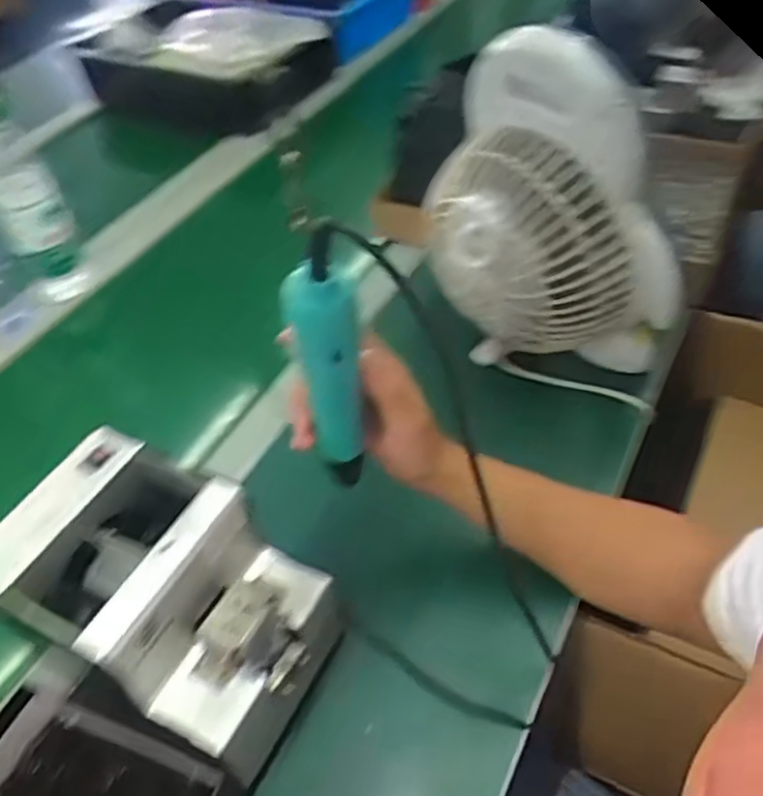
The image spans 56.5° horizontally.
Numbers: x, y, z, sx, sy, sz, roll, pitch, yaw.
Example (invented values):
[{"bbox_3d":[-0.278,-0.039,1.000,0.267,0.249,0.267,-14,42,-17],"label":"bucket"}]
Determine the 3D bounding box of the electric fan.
[{"bbox_3d":[0.137,-0.144,0.599,0.138,0.274,0.198,-26,49,-18],"label":"electric fan"}]

